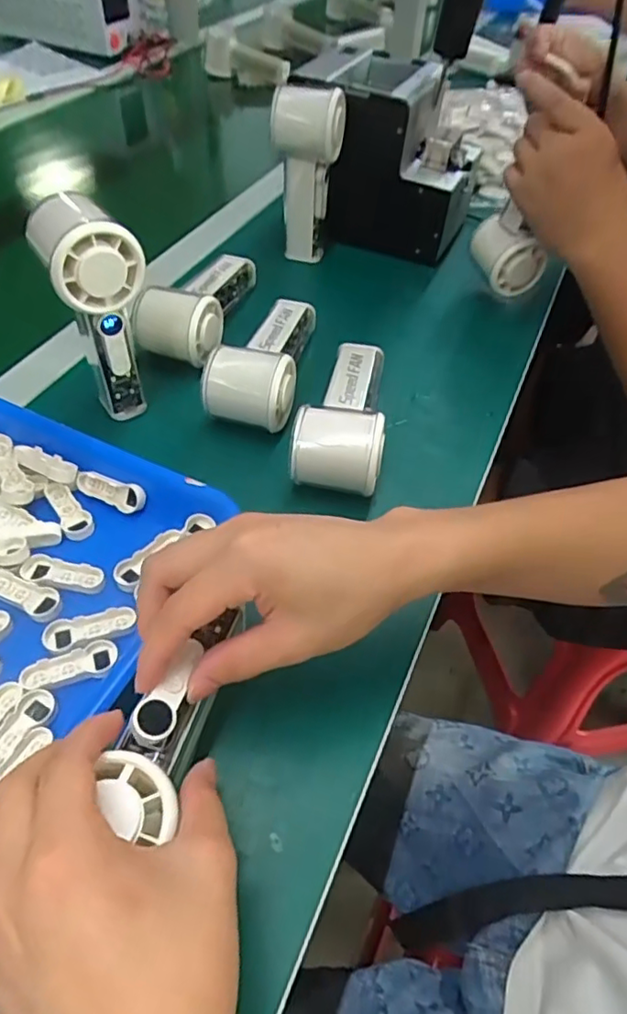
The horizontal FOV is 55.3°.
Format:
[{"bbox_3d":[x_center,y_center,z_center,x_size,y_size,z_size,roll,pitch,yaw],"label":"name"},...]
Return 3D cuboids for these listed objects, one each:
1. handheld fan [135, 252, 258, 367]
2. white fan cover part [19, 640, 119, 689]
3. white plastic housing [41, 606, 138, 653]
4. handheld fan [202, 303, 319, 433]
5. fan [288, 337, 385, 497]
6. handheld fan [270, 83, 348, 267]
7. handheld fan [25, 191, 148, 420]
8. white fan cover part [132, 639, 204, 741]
[{"bbox_3d":[-0.102,-0.181,0.534,0.067,0.053,0.151,12,50,8],"label":"handheld fan"},{"bbox_3d":[-0.134,0.087,0.329,0.050,0.005,0.017,-14,53,-16],"label":"white fan cover part"},{"bbox_3d":[-0.129,0.070,0.342,0.049,0.005,0.020,-9,51,-12],"label":"white plastic housing"},{"bbox_3d":[-0.038,-0.124,0.491,0.065,0.061,0.151,11,50,7],"label":"handheld fan"},{"bbox_3d":[0.024,-0.072,0.456,0.061,0.055,0.148,9,50,5],"label":"fan"},{"bbox_3d":[-0.008,-0.309,0.581,0.068,0.160,0.047,0,50,-2],"label":"handheld fan"},{"bbox_3d":[-0.150,-0.133,0.422,0.056,0.155,0.065,-23,54,-20],"label":"handheld fan"},{"bbox_3d":[-0.065,0.083,0.276,0.017,0.006,0.050,18,48,10],"label":"white fan cover part"}]

